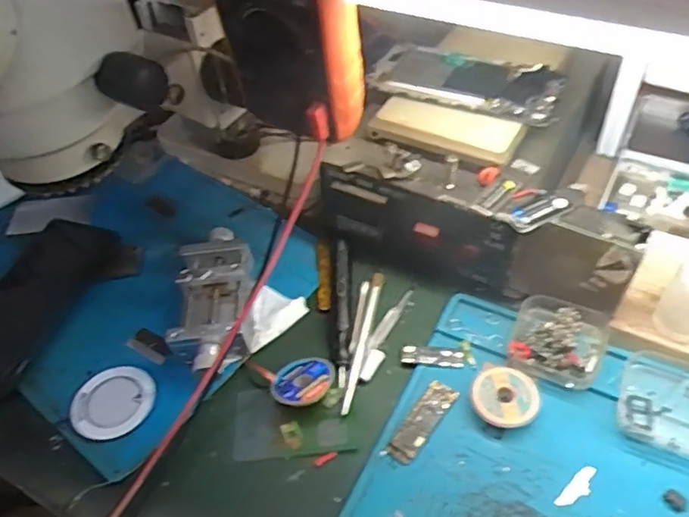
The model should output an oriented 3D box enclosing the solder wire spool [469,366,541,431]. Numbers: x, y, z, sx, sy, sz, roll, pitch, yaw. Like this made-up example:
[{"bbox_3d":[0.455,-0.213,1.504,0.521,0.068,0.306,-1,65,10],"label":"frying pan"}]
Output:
[{"bbox_3d":[0.110,0.097,0.404,0.044,0.012,0.045,-4,48,4],"label":"solder wire spool"}]

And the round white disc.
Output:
[{"bbox_3d":[-0.169,0.103,0.429,0.057,0.008,0.058,-4,48,4],"label":"round white disc"}]

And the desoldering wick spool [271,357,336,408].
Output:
[{"bbox_3d":[-0.030,0.089,0.426,0.044,0.012,0.040,-7,48,1],"label":"desoldering wick spool"}]

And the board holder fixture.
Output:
[{"bbox_3d":[-0.105,0.031,0.475,0.058,0.031,0.136,-7,48,1],"label":"board holder fixture"}]

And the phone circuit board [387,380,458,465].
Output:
[{"bbox_3d":[0.054,0.111,0.402,0.020,0.004,0.064,25,56,26],"label":"phone circuit board"}]

